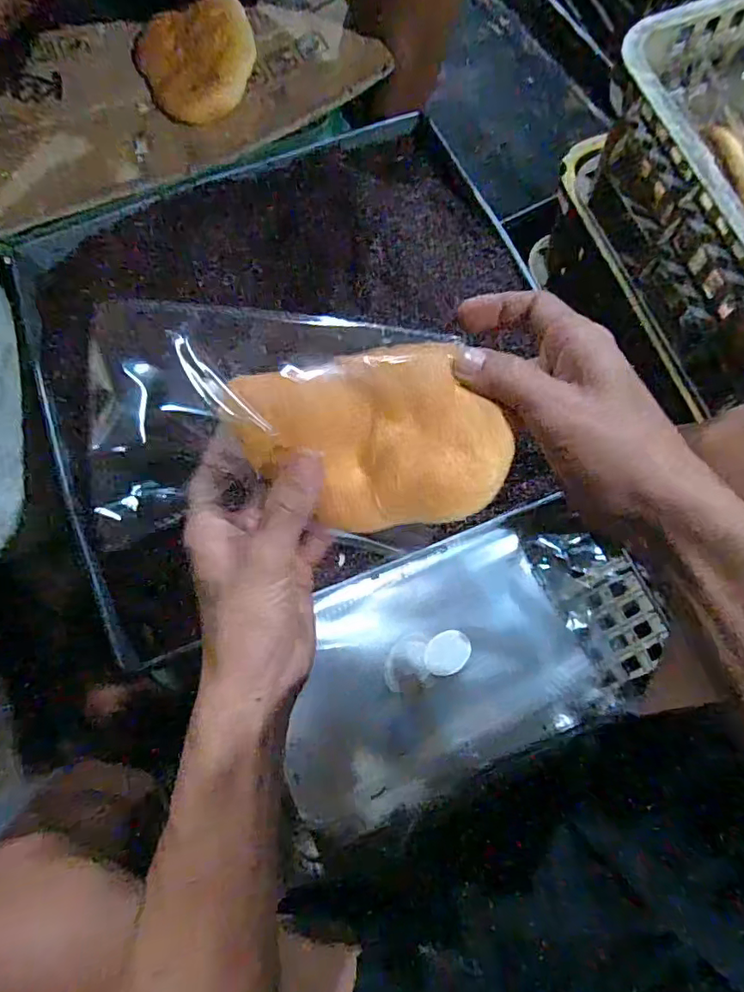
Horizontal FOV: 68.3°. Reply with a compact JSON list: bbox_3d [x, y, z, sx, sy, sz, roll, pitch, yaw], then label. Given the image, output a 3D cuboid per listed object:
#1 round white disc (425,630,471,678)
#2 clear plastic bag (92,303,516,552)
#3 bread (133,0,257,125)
[{"bbox_3d":[0.059,0.122,0.428,0.038,0.015,0.030,-29,76,-8],"label":"round white disc"},{"bbox_3d":[-0.039,-0.033,0.270,0.199,0.038,0.109,2,74,1],"label":"clear plastic bag"},{"bbox_3d":[-0.185,-0.473,0.591,0.126,0.018,0.161,-26,75,-7],"label":"bread"}]

